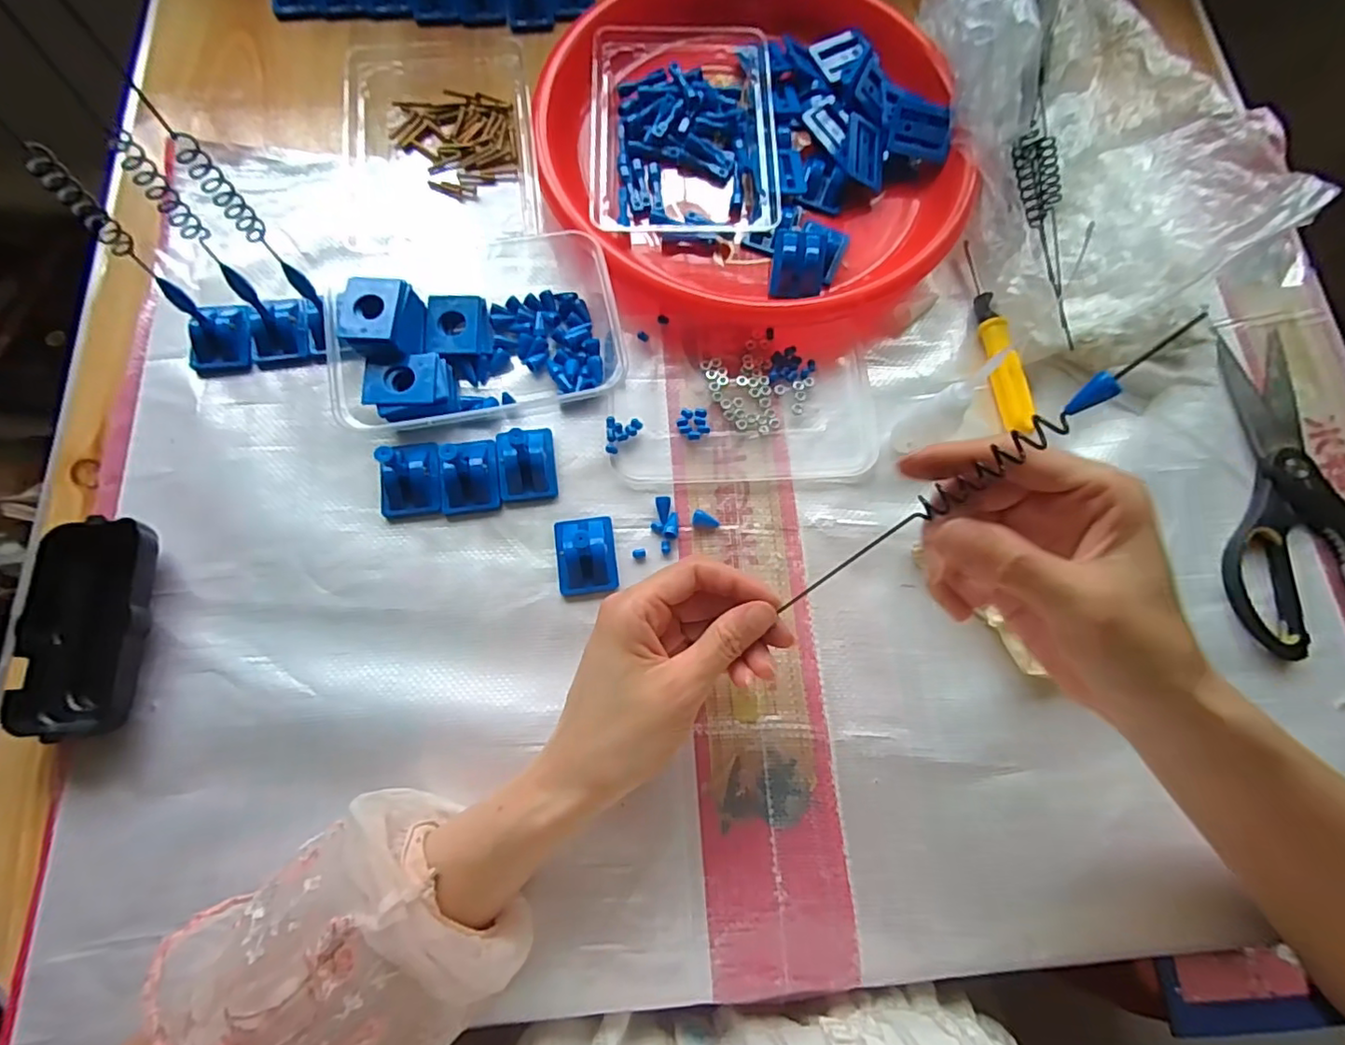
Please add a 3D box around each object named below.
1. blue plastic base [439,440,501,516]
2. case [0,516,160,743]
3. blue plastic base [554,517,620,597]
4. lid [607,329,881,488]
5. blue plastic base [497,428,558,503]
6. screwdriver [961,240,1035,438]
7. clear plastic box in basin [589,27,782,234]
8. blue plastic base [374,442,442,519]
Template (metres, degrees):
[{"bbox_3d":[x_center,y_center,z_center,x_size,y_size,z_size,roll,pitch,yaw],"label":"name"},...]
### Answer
[{"bbox_3d":[-0.120,-0.029,0.356,0.033,0.023,0.044,-1,74,-2],"label":"blue plastic base"},{"bbox_3d":[-0.307,0.055,0.317,0.058,0.026,0.108,-4,74,-3],"label":"case"},{"bbox_3d":[-0.050,0.018,0.347,0.034,0.018,0.046,-7,74,-4],"label":"blue plastic base"},{"bbox_3d":[0.046,-0.074,0.384,0.168,0.006,0.099,-4,74,-3],"label":"lid"},{"bbox_3d":[-0.088,-0.037,0.360,0.033,0.025,0.041,-6,74,-4],"label":"blue plastic base"},{"bbox_3d":[0.213,-0.123,0.396,0.015,0.020,0.140,-3,74,-3],"label":"screwdriver"},{"bbox_3d":[0.005,-0.273,0.420,0.126,0.033,0.169,-4,74,-3],"label":"clear plastic box in basin"},{"bbox_3d":[-0.154,-0.030,0.345,0.036,0.042,0.044,0,74,-2],"label":"blue plastic base"}]

